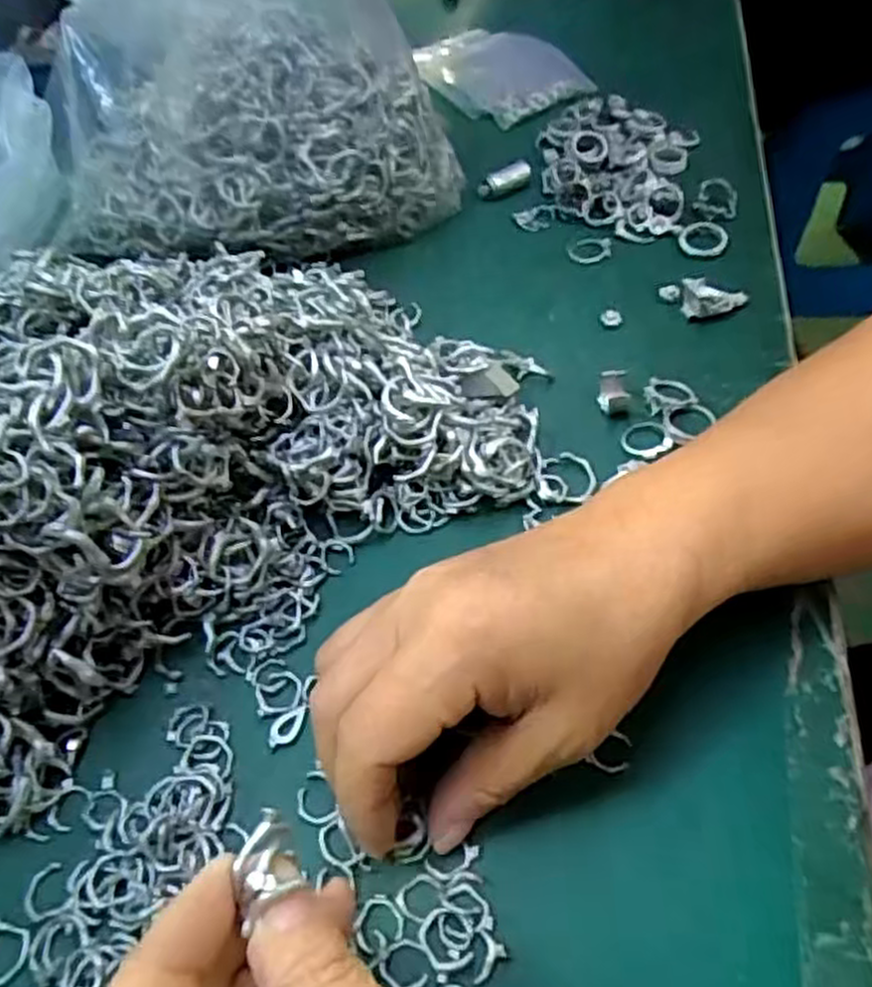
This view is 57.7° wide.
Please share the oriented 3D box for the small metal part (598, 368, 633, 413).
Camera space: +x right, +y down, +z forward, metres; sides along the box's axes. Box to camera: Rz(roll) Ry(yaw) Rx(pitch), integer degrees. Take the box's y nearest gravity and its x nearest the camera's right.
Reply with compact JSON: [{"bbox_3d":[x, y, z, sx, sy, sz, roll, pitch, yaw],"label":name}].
[{"bbox_3d":[0.080,-0.045,0.354,0.014,0.013,0.019,6,53,10],"label":"small metal part"}]

